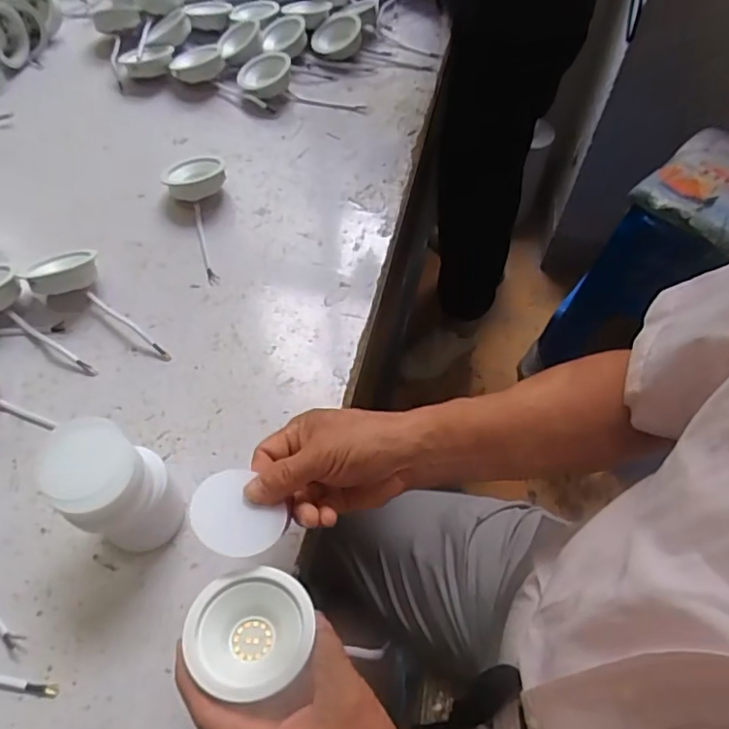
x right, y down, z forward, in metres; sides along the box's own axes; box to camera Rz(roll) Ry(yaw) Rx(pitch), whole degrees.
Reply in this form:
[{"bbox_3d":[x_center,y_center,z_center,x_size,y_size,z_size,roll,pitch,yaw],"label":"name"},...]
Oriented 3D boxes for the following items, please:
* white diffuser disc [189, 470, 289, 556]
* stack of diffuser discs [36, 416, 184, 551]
[{"bbox_3d":[-0.080,0.093,0.369,0.056,0.004,0.049,40,59,10],"label":"white diffuser disc"},{"bbox_3d":[-0.175,0.087,0.420,0.066,0.095,0.068,-37,64,-23],"label":"stack of diffuser discs"}]

